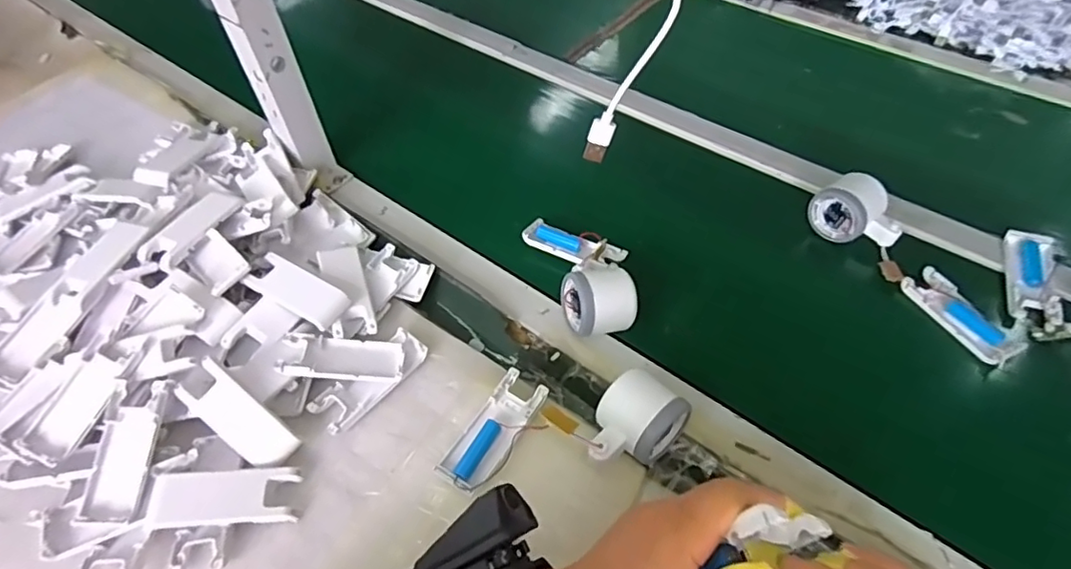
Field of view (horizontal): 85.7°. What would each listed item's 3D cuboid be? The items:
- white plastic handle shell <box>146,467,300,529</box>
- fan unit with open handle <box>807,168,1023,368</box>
[{"bbox_3d":[-0.233,0.160,0.434,0.099,0.014,0.041,3,51,-16],"label":"white plastic handle shell"},{"bbox_3d":[0.370,-0.022,0.559,0.052,0.050,0.219,-28,57,-18],"label":"fan unit with open handle"}]

